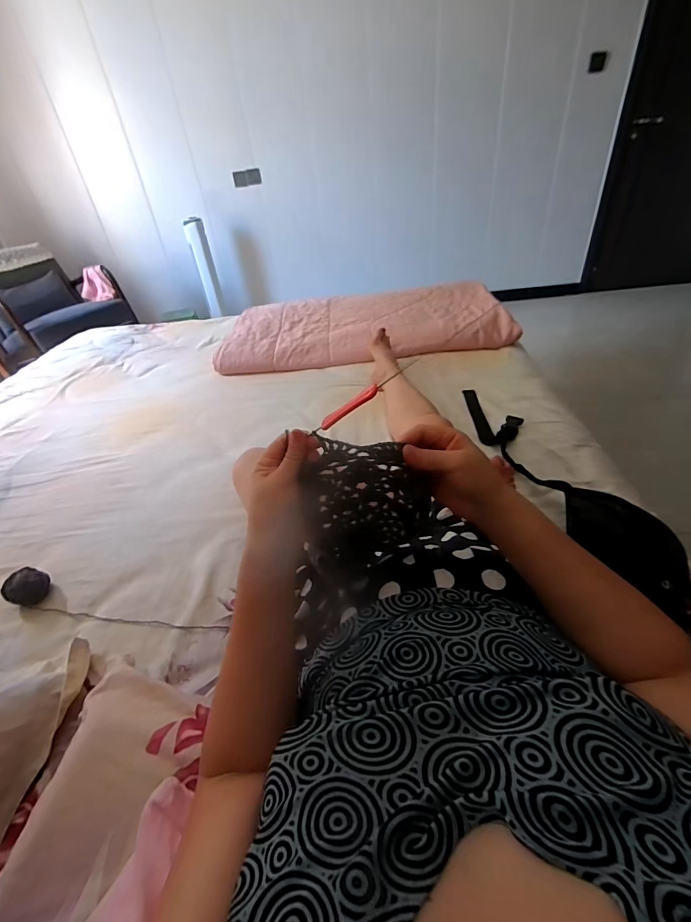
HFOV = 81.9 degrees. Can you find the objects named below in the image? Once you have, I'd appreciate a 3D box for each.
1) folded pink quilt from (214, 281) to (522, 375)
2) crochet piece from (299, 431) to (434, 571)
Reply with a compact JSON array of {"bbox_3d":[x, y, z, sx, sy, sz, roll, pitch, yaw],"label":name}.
[{"bbox_3d":[0.060,-0.473,1.400,0.938,0.087,0.480,-4,38,4],"label":"folded pink quilt"},{"bbox_3d":[0.020,0.051,0.393,0.118,0.145,0.023,3,25,-7],"label":"crochet piece"}]

